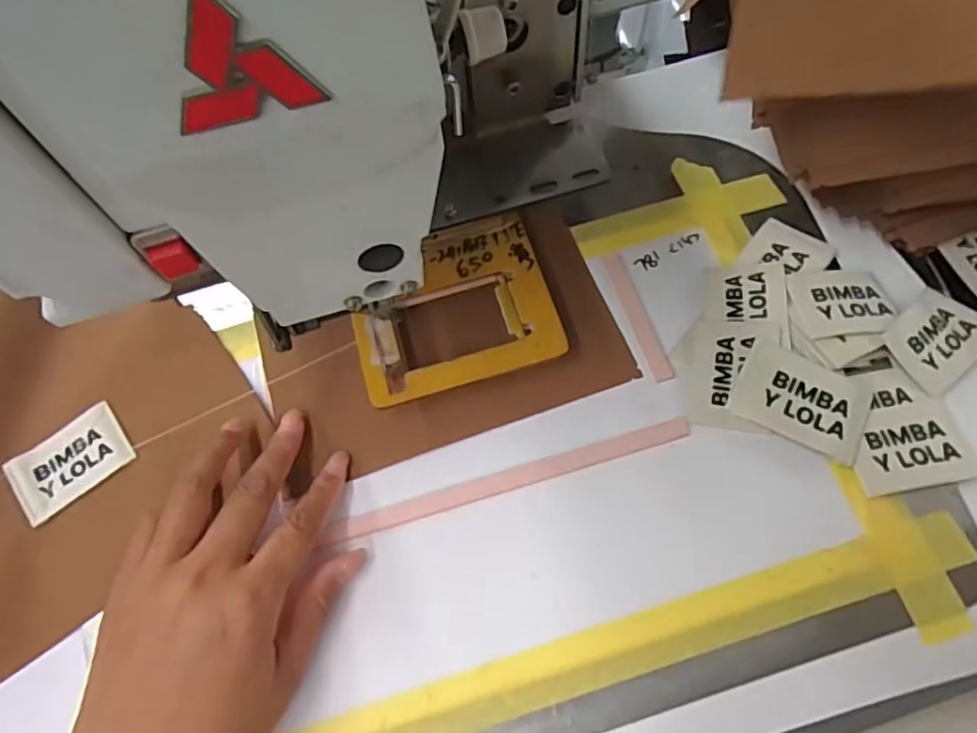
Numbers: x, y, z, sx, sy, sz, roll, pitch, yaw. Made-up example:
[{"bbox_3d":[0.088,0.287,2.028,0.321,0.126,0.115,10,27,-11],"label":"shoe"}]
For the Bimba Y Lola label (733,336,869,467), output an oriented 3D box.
[{"bbox_3d":[0.157,0.017,0.308,0.060,0.007,0.046,22,77,13],"label":"Bimba Y Lola label"}]

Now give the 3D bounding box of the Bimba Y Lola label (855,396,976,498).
[{"bbox_3d":[0.205,0.038,0.298,0.056,0.004,0.041,-11,65,-1],"label":"Bimba Y Lola label"}]

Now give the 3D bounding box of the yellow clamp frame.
[{"bbox_3d":[-0.020,-0.031,0.329,0.104,0.011,0.086,-16,68,-4],"label":"yellow clamp frame"}]

